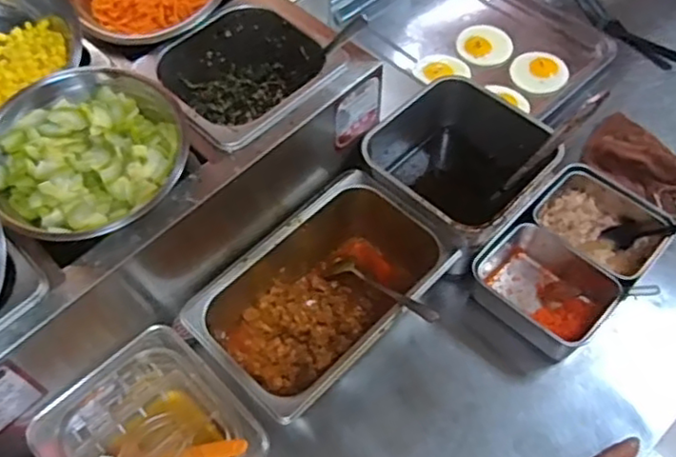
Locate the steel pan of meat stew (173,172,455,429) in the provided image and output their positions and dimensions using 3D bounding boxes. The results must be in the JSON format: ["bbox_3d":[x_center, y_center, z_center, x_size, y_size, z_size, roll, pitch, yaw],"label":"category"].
[{"bbox_3d":[-0.012,0.079,0.702,0.255,0.100,0.167,-39,63,-20],"label":"steel pan of meat stew"}]

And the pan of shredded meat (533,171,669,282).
[{"bbox_3d":[0.310,0.006,0.776,0.102,0.067,0.137,-38,62,-19],"label":"pan of shredded meat"}]

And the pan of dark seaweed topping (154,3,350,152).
[{"bbox_3d":[-0.095,-0.152,0.690,0.170,0.084,0.166,-37,62,-19],"label":"pan of dark seaweed topping"}]

